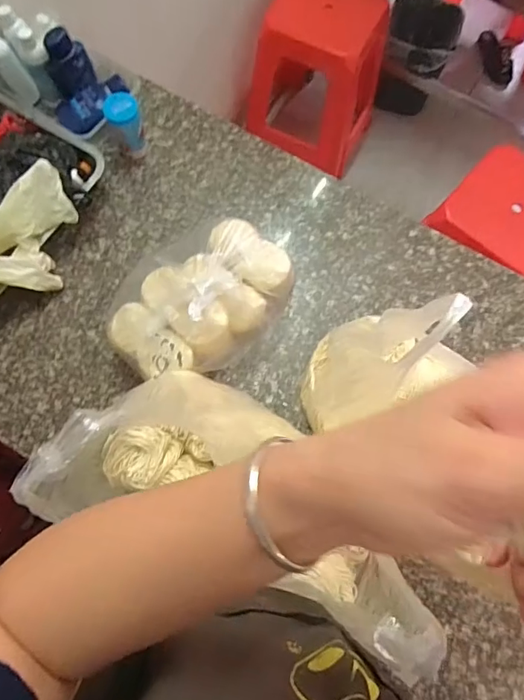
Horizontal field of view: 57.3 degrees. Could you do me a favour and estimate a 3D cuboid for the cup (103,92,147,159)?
[{"bbox_3d":[-0.205,-0.341,0.727,0.046,0.088,0.057,-19,75,-7],"label":"cup"}]

